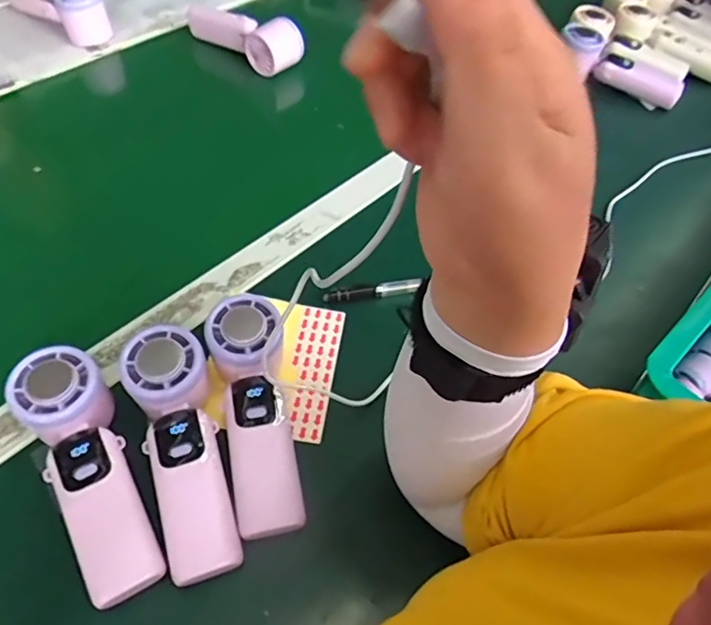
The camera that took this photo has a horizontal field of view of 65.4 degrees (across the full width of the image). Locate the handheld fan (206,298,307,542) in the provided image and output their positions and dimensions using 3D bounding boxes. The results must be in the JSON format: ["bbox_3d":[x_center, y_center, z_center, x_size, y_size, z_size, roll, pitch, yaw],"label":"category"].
[{"bbox_3d":[-0.069,0.068,0.388,0.050,0.034,0.165,-8,68,-11],"label":"handheld fan"}]

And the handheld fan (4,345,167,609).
[{"bbox_3d":[-0.173,0.102,0.362,0.052,0.041,0.166,-23,70,-21],"label":"handheld fan"}]

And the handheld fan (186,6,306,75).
[{"bbox_3d":[-0.142,-0.369,0.724,0.167,0.051,0.063,38,60,24],"label":"handheld fan"}]

